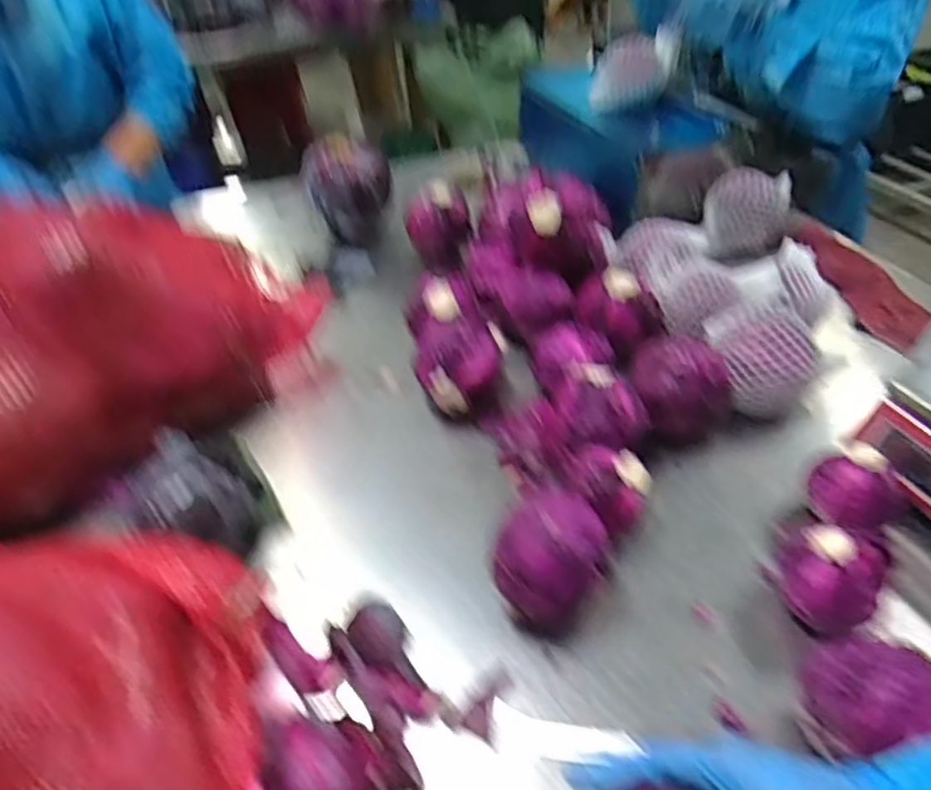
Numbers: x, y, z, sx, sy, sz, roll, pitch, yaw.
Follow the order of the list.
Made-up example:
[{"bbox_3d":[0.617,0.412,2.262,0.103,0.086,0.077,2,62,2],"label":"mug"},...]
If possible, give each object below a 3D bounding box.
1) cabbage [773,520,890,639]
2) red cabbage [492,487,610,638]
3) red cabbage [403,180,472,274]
[{"bbox_3d":[0.337,0.165,0.605,0.092,0.089,0.094,28,51,32],"label":"cabbage"},{"bbox_3d":[0.079,0.159,0.612,0.096,0.112,0.106,25,49,31],"label":"red cabbage"},{"bbox_3d":[-0.048,-0.285,1.122,0.109,0.121,0.118,-6,40,0],"label":"red cabbage"}]

